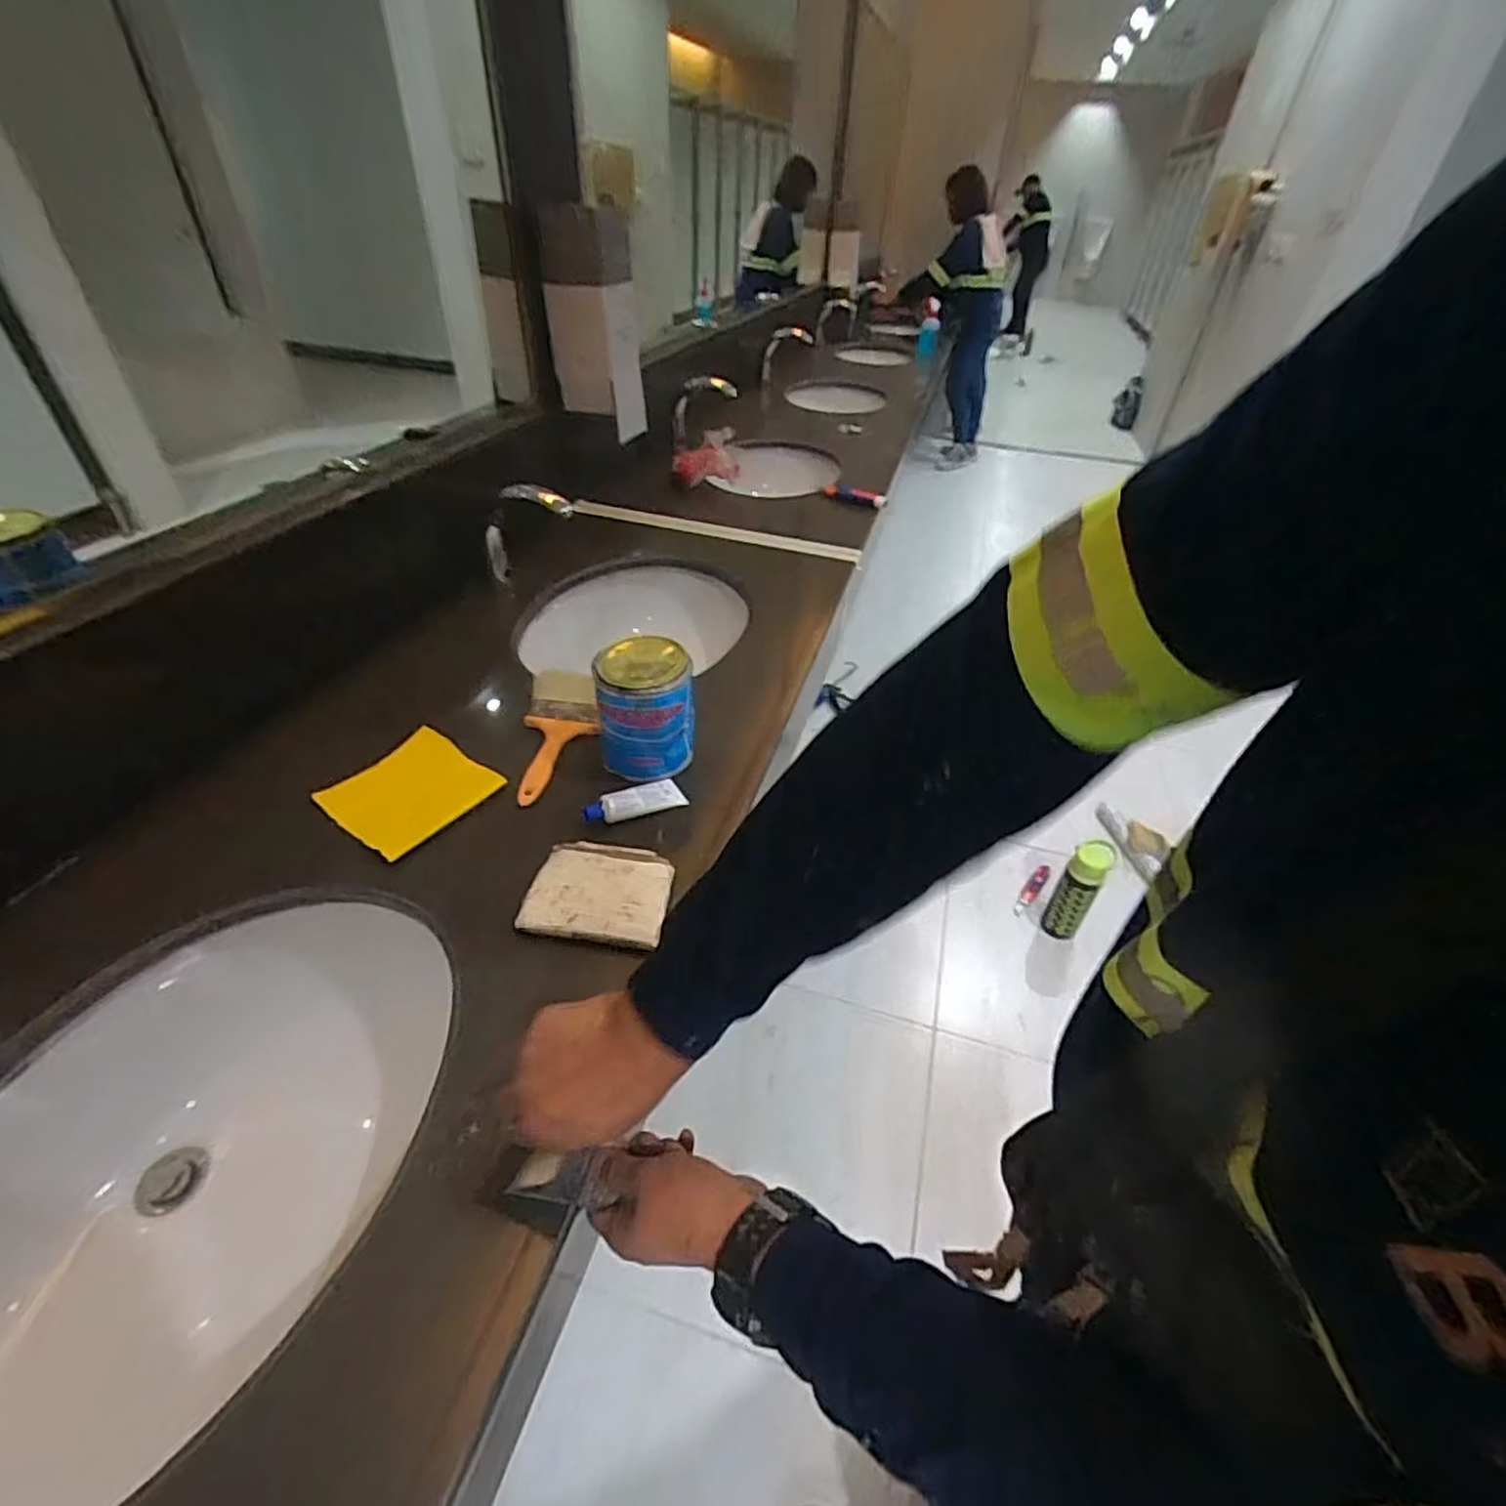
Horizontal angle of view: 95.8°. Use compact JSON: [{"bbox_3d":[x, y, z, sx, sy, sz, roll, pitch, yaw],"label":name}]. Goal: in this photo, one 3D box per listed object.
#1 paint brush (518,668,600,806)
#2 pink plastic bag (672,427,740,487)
[{"bbox_3d":[-0.230,-0.026,0.817,0.087,0.036,0.220,-4,40,-10],"label":"paint brush"},{"bbox_3d":[-0.101,-0.629,1.463,0.145,0.125,0.130,-1,40,-6],"label":"pink plastic bag"}]

